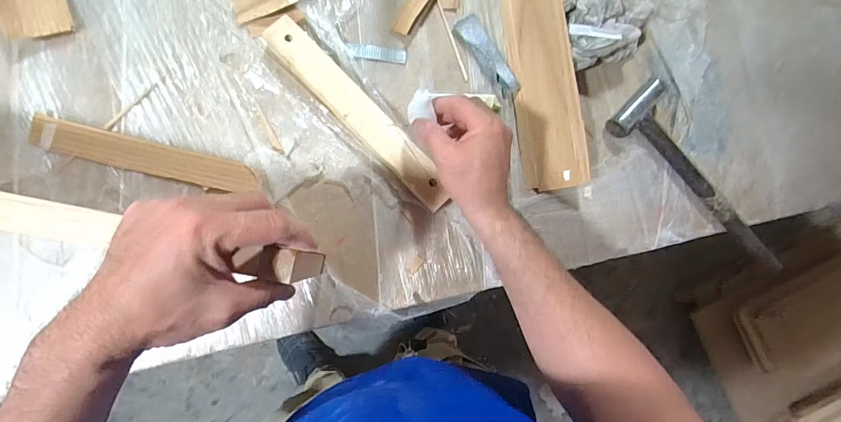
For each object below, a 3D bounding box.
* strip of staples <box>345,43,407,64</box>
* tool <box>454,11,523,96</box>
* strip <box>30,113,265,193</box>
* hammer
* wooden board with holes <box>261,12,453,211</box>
[{"bbox_3d":[-0.056,-0.202,0.510,0.075,0.005,0.021,4,86,-7],"label":"strip of staples"},{"bbox_3d":[0.089,-0.205,0.524,0.035,0.016,0.116,-32,91,-8],"label":"tool"},{"bbox_3d":[-0.308,-0.061,0.461,0.249,0.014,0.037,14,85,-6],"label":"strip"},{"bbox_3d":[0.388,-0.052,0.540,0.298,0.033,0.097,41,81,-1],"label":"hammer"},{"bbox_3d":[-0.073,-0.116,0.483,0.288,0.017,0.044,45,82,1],"label":"wooden board with holes"}]

